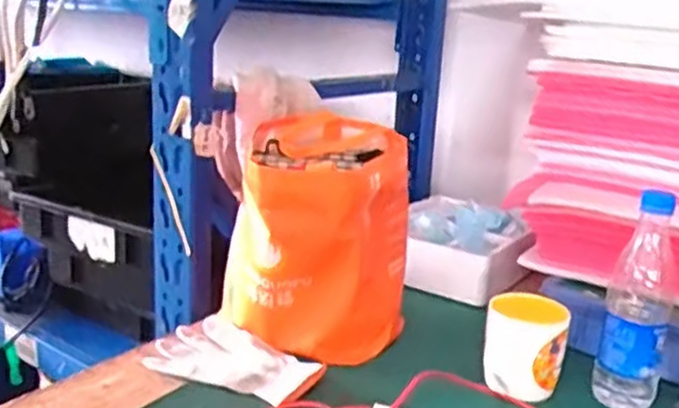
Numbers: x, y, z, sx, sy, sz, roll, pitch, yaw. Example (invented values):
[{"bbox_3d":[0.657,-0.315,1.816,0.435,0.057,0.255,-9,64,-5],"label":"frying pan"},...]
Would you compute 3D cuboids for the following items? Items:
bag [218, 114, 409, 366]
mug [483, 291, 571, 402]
[{"bbox_3d":[-0.026,0.035,0.864,0.209,0.227,0.221,4,16,3],"label":"bag"},{"bbox_3d":[0.193,0.151,0.757,0.084,0.090,0.076,7,16,13],"label":"mug"}]

